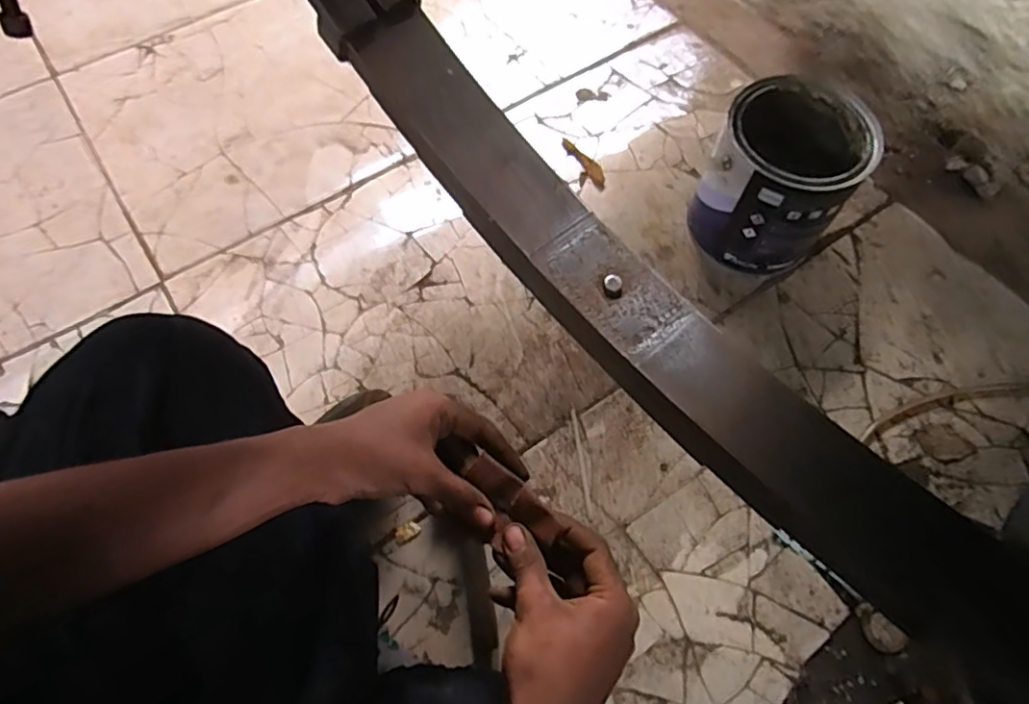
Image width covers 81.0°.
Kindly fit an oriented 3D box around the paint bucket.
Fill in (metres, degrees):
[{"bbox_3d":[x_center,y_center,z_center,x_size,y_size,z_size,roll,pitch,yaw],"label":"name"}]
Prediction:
[{"bbox_3d":[0.292,-0.191,0.675,0.140,0.158,0.152,0,66,0],"label":"paint bucket"}]

